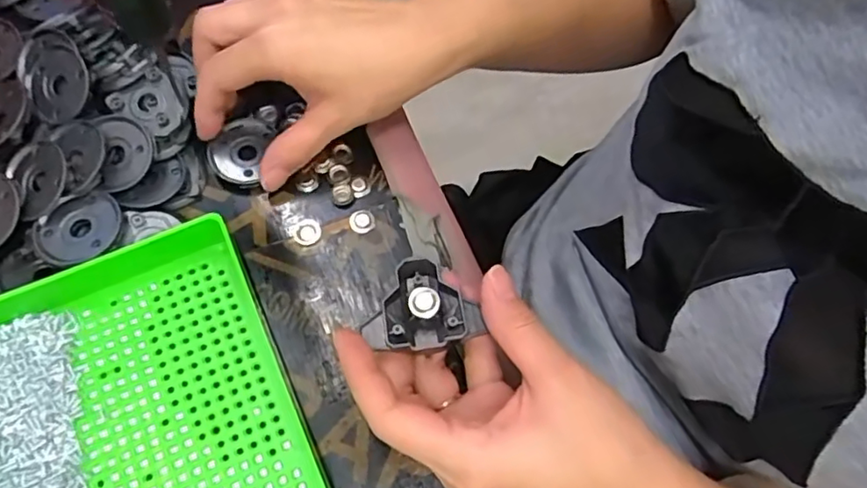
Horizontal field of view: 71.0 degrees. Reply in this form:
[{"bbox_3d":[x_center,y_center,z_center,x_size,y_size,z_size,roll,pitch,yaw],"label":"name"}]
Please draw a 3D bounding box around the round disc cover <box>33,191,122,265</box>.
[{"bbox_3d":[-0.185,-0.008,0.316,0.042,0.004,0.036,-24,73,-14],"label":"round disc cover"}]

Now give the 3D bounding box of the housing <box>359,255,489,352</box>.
[{"bbox_3d":[-0.008,0.029,0.284,0.050,0.013,0.044,-22,71,-11],"label":"housing"}]

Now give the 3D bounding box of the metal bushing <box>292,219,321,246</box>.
[{"bbox_3d":[-0.073,-0.007,0.349,0.016,0.004,0.015,1,68,-2],"label":"metal bushing"}]

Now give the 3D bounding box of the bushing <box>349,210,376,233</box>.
[{"bbox_3d":[-0.041,-0.014,0.354,0.014,0.004,0.014,1,68,-2],"label":"bushing"}]

